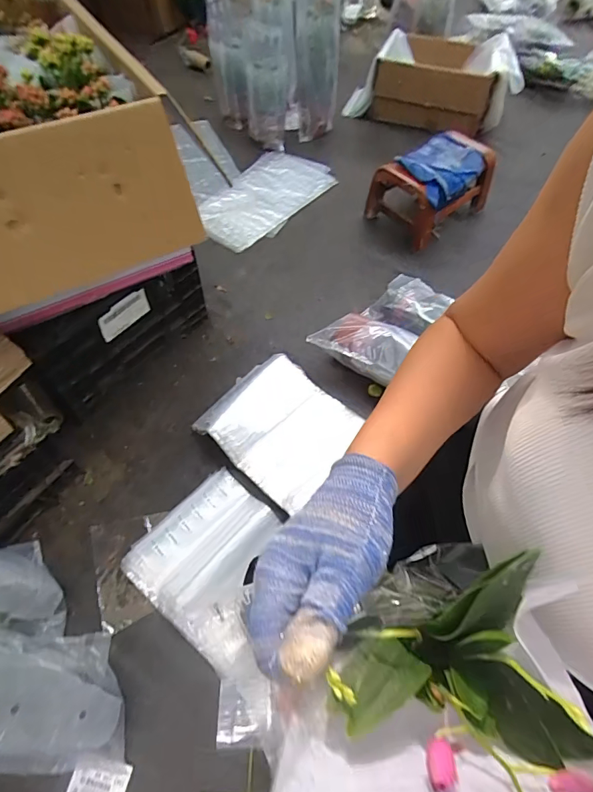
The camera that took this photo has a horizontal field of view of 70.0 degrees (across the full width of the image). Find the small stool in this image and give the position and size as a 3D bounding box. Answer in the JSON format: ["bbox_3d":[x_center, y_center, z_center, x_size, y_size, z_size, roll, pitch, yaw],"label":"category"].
[{"bbox_3d":[0.396,-0.610,1.248,0.324,0.187,0.210,-36,65,-22],"label":"small stool"}]

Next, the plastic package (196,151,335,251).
[{"bbox_3d":[-0.111,-0.645,1.356,0.293,0.035,0.485,36,62,19],"label":"plastic package"}]

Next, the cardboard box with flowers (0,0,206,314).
[{"bbox_3d":[-0.480,-0.444,0.710,0.437,0.226,0.613,-30,63,-19],"label":"cardboard box with flowers"}]

